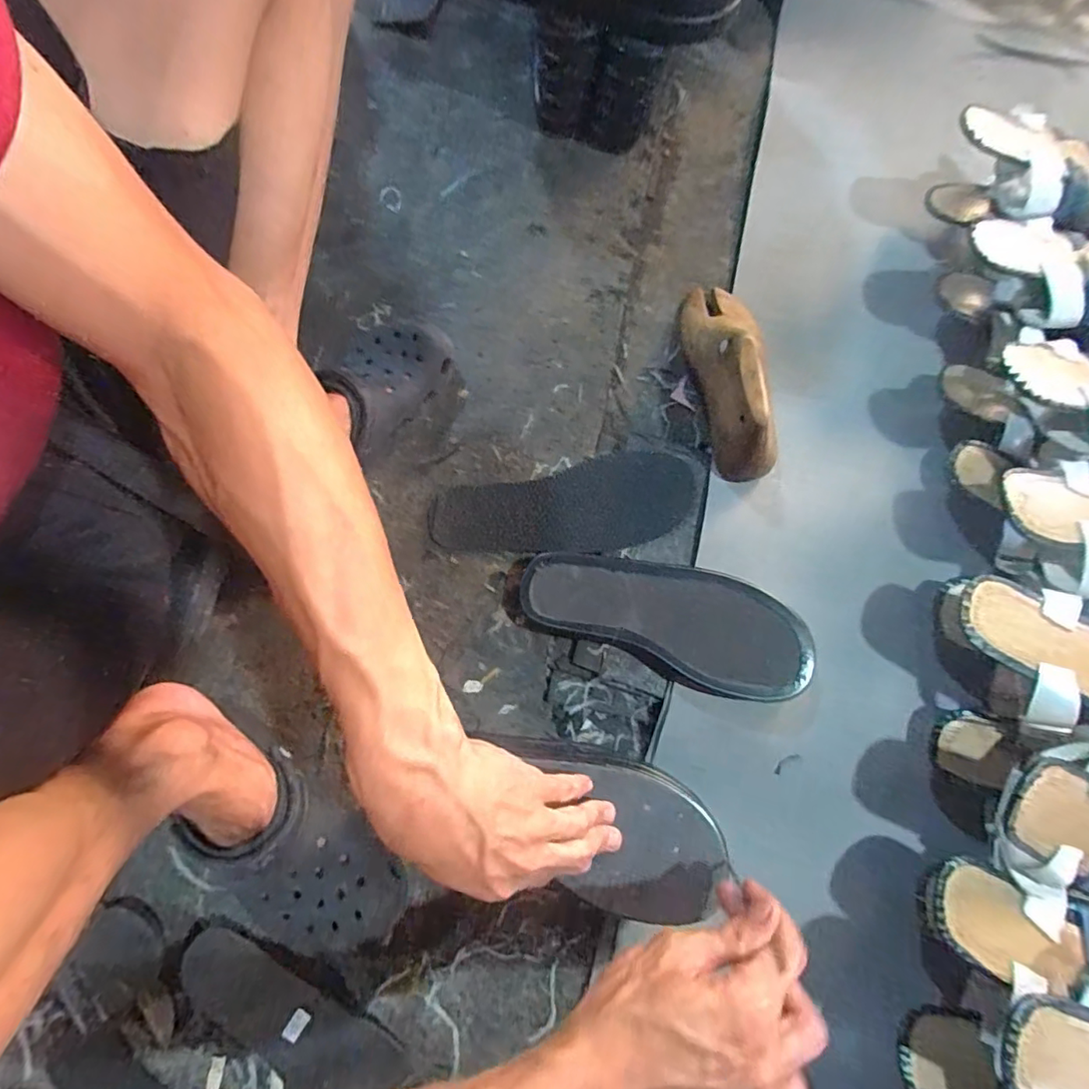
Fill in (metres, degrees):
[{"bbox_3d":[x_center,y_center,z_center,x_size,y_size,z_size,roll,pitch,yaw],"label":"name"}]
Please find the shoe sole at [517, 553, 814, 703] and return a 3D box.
[{"bbox_3d":[0.102,0.065,0.485,0.244,0.043,0.096,15,79,3],"label":"shoe sole"}]

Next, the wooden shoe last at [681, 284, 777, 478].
[{"bbox_3d":[0.176,-0.179,0.533,0.057,0.096,0.230,-4,62,-1],"label":"wooden shoe last"}]

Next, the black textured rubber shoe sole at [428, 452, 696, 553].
[{"bbox_3d":[0.016,-0.033,0.540,0.251,0.007,0.089,-11,77,4],"label":"black textured rubber shoe sole"}]

